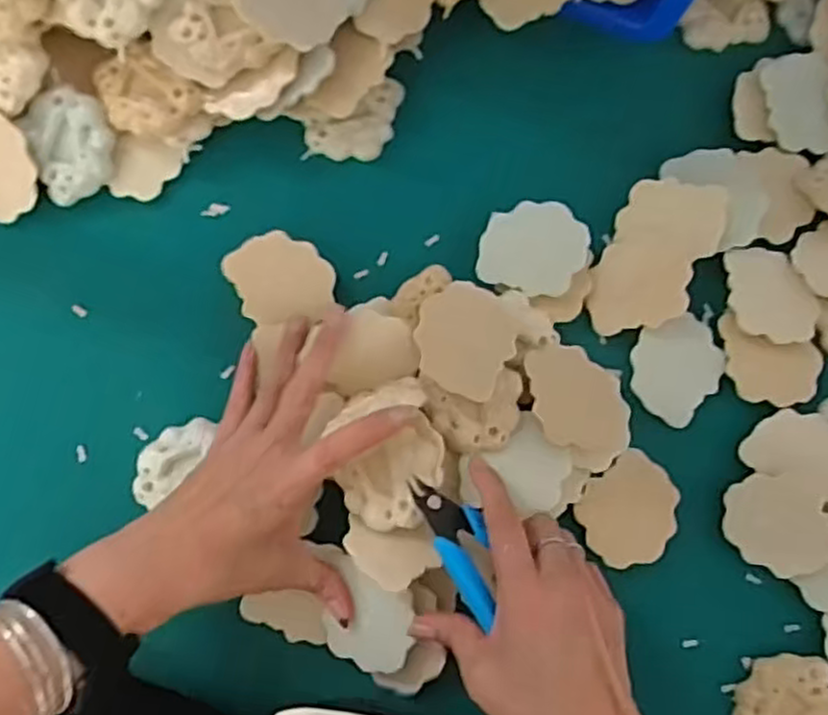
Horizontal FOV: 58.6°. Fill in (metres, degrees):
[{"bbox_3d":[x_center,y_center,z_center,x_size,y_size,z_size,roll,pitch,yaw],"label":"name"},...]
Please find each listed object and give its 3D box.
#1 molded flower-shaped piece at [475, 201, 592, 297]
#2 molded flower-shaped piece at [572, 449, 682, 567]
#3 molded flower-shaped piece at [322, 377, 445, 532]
[{"bbox_3d":[0.073,-0.067,0.452,0.064,0.015,0.054,5,86,-1],"label":"molded flower-shaped piece"},{"bbox_3d":[0.131,0.093,0.447,0.061,0.009,0.056,-40,87,-5],"label":"molded flower-shaped piece"},{"bbox_3d":[-0.013,0.054,0.411,0.057,0.024,0.078,-8,86,-1],"label":"molded flower-shaped piece"}]

